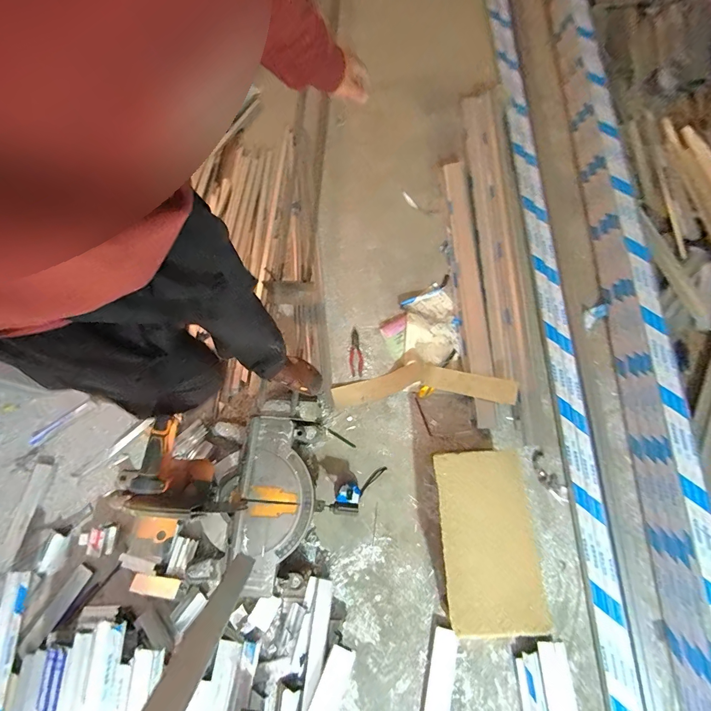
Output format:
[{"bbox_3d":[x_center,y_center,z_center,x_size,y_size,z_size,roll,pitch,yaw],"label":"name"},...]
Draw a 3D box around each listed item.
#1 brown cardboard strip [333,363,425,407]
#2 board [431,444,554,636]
[{"bbox_3d":[0.081,0.107,1.268,0.326,0.014,0.078,-18,74,-4],"label":"brown cardboard strip"},{"bbox_3d":[0.356,0.490,0.977,0.240,0.023,0.436,-5,70,6],"label":"board"}]

